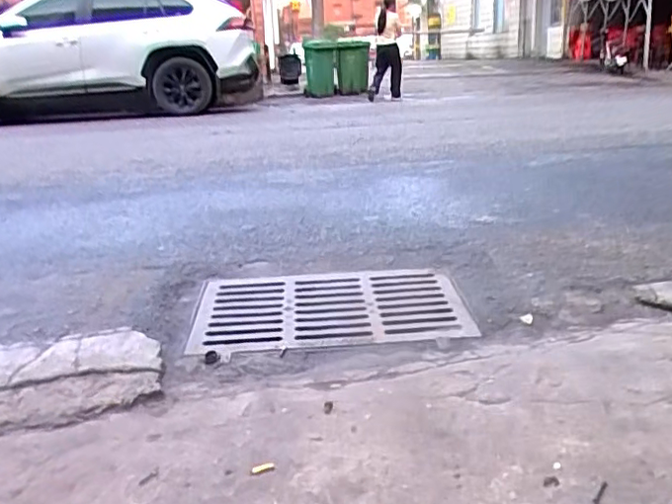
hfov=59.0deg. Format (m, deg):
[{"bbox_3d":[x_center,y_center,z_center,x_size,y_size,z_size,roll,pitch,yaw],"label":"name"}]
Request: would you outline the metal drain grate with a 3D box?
[{"bbox_3d":[-0.023,0.161,1.650,0.727,0.059,0.453,-3,16,-2],"label":"metal drain grate"}]

